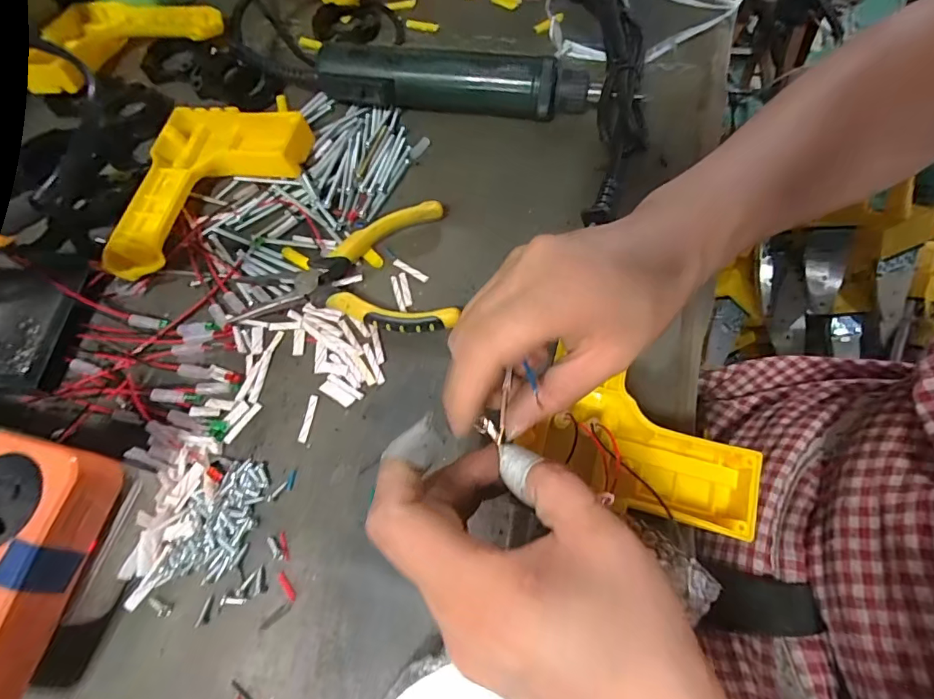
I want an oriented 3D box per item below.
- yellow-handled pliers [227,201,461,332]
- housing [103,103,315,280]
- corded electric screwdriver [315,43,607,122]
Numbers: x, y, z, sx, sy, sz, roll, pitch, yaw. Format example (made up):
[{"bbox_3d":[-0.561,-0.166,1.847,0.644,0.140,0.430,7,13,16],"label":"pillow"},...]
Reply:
[{"bbox_3d":[-0.078,-0.056,0.313,0.143,0.020,0.090,1,66,6],"label":"yellow-handled pliers"},{"bbox_3d":[-0.207,-0.132,0.348,0.113,0.032,0.164,40,75,19],"label":"housing"},{"bbox_3d":[-0.009,-0.208,0.369,0.212,0.043,0.031,4,67,7],"label":"corded electric screwdriver"}]

